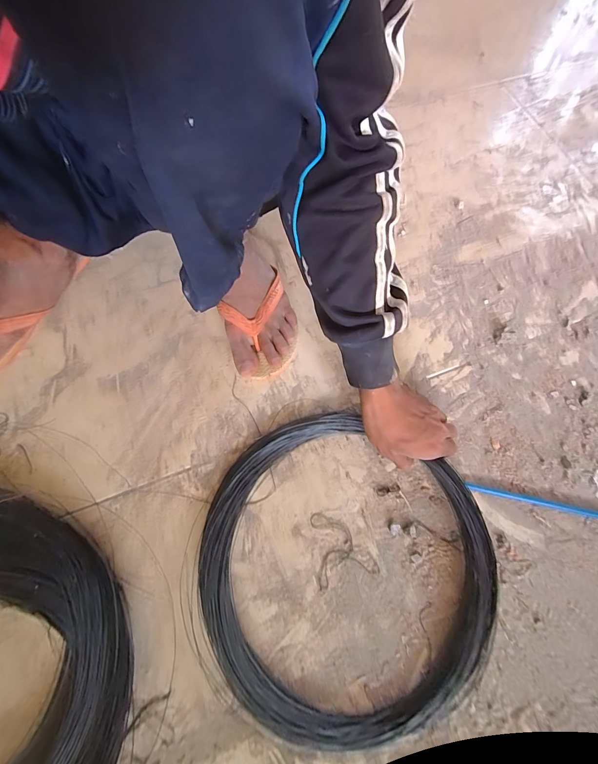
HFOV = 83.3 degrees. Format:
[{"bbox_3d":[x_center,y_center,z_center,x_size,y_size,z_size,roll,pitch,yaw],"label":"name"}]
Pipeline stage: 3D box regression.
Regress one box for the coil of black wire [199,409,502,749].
[{"bbox_3d":[0.047,0.177,0.349,0.291,0.030,0.297,0,70,0],"label":"coil of black wire"}]

